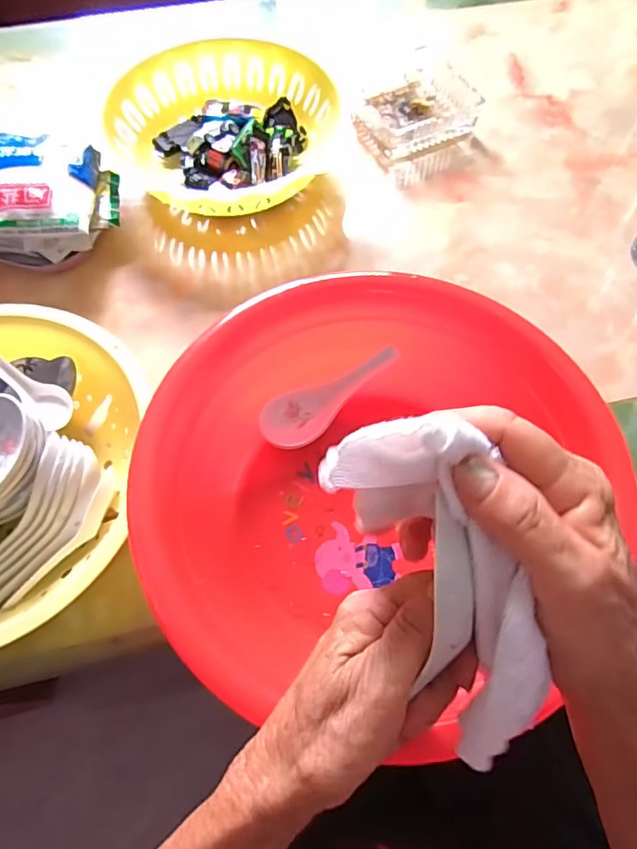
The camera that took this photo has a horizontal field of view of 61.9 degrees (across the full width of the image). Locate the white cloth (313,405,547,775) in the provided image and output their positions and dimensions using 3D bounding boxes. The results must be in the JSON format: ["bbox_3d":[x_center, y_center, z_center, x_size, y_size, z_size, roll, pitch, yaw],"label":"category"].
[{"bbox_3d":[0.049,0.060,0.197,0.050,0.045,0.131,-23,92,-11],"label":"white cloth"}]

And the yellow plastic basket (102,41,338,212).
[{"bbox_3d":[-0.097,-0.307,0.559,0.227,0.061,0.211,0,64,0],"label":"yellow plastic basket"}]

